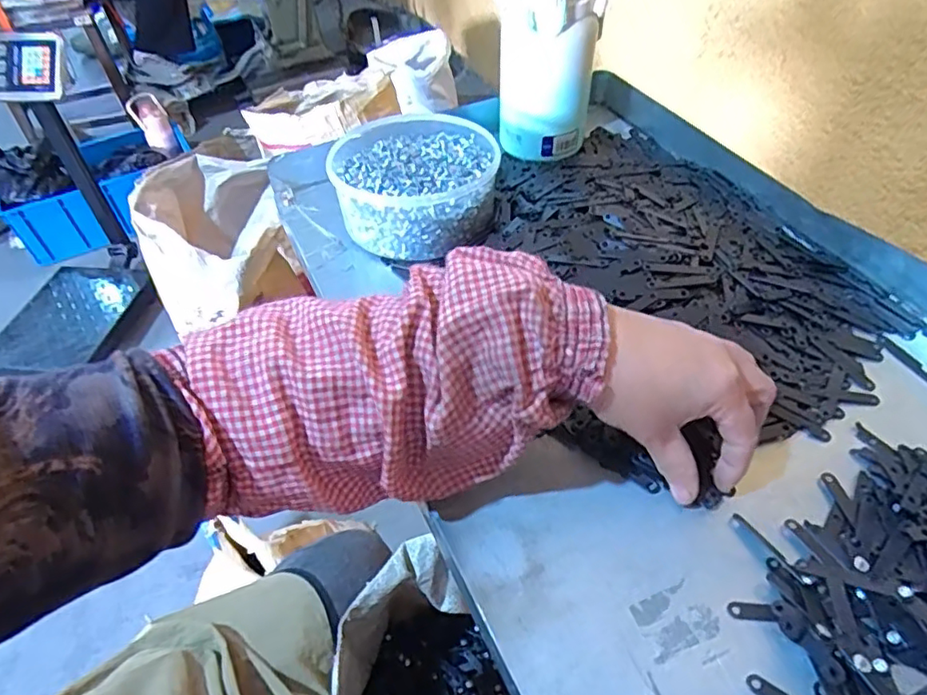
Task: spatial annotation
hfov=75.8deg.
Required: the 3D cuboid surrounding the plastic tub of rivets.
[{"bbox_3d":[-0.044,-0.158,0.559,0.150,0.054,0.170,-7,48,-2],"label":"plastic tub of rivets"}]

